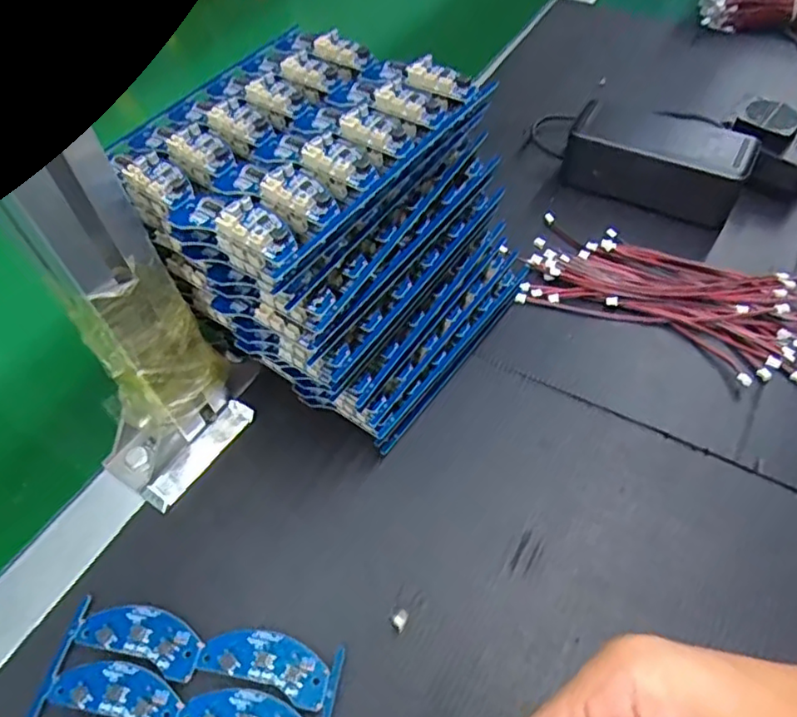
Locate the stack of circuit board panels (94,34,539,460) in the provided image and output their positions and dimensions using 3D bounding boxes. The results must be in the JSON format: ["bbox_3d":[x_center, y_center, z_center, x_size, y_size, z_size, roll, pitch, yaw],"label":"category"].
[{"bbox_3d":[-0.035,-0.067,0.353,0.152,0.160,0.159,31,62,22],"label":"stack of circuit board panels"}]

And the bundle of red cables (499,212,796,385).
[{"bbox_3d":[0.193,-0.046,0.420,0.214,0.012,0.114,19,58,16],"label":"bundle of red cables"}]

